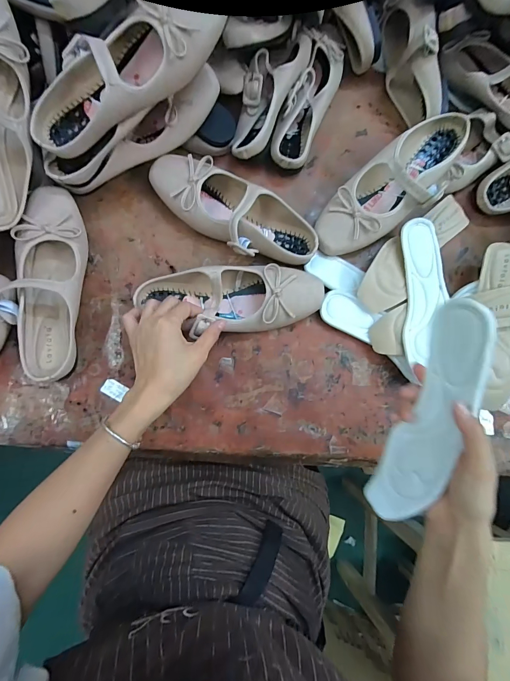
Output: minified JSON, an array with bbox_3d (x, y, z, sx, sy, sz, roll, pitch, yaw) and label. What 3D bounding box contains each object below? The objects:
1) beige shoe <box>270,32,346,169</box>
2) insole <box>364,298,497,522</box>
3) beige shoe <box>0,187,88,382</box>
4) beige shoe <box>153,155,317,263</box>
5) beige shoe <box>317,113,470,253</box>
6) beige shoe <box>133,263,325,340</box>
[{"bbox_3d":[0.076,-0.342,0.455,0.062,0.045,0.212,22,82,-2],"label":"beige shoe"},{"bbox_3d":[0.169,0.074,0.304,0.041,0.066,0.226,10,109,-4],"label":"insole"},{"bbox_3d":[-0.259,-0.072,0.388,0.087,0.053,0.237,2,83,-5],"label":"beige shoe"},{"bbox_3d":[-0.026,-0.174,0.420,0.232,0.052,0.093,33,82,-1],"label":"beige shoe"},{"bbox_3d":[0.187,-0.210,0.434,0.232,0.072,0.093,-35,88,-8],"label":"beige shoe"},{"bbox_3d":[-0.032,-0.053,0.405,0.236,0.053,0.087,3,83,1],"label":"beige shoe"}]

